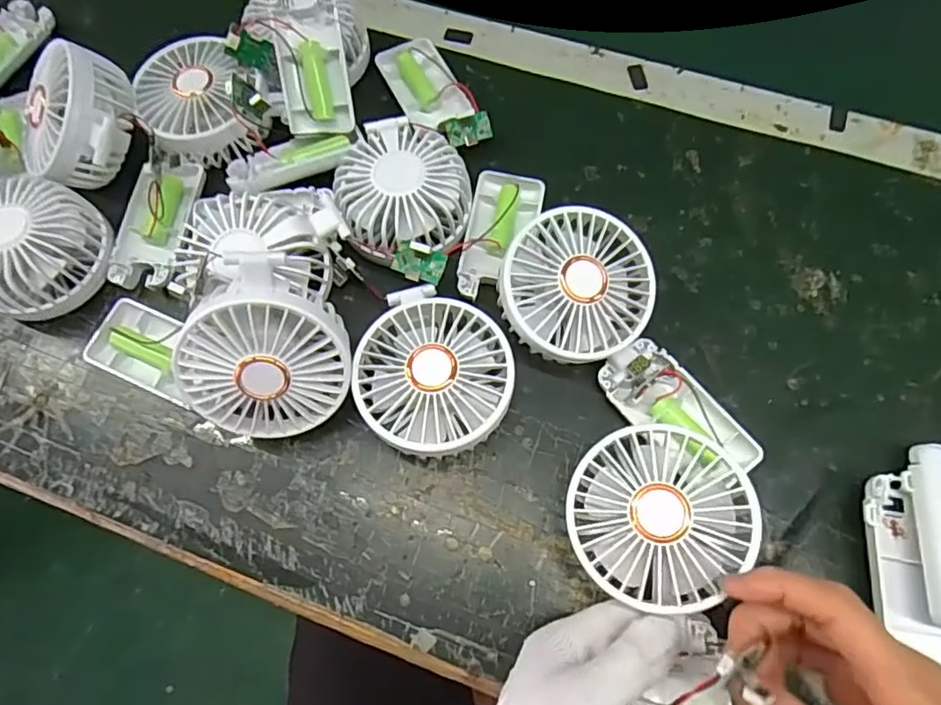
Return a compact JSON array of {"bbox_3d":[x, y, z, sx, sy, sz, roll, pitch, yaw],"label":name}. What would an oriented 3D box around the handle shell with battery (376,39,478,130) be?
[{"bbox_3d":[-0.031,-0.192,0.425,0.045,0.019,0.084,-29,71,-10],"label":"handle shell with battery"}]

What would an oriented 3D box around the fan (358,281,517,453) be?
[{"bbox_3d":[-0.020,0.015,0.334,0.086,0.049,0.091,0,68,1],"label":"fan"}]

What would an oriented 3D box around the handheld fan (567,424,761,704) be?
[{"bbox_3d":[0.091,0.126,0.271,0.084,0.034,0.181,0,74,0],"label":"handheld fan"}]

